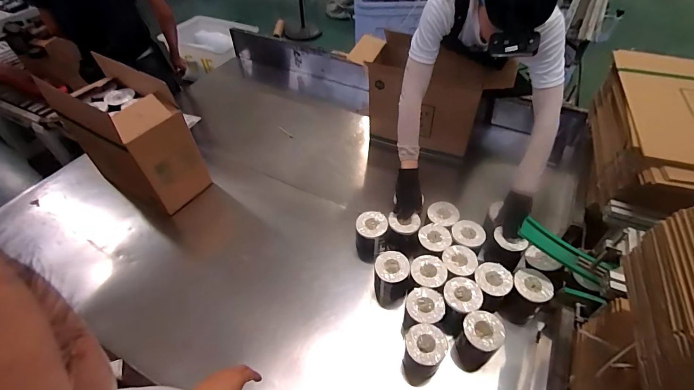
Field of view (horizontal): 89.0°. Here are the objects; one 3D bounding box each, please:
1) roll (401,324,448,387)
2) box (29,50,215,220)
[{"bbox_3d":[0.182,0.391,0.868,0.097,0.122,0.112,31,56,26],"label":"roll"},{"bbox_3d":[-0.708,-0.174,1.219,0.370,0.429,0.268,21,53,19],"label":"box"}]

